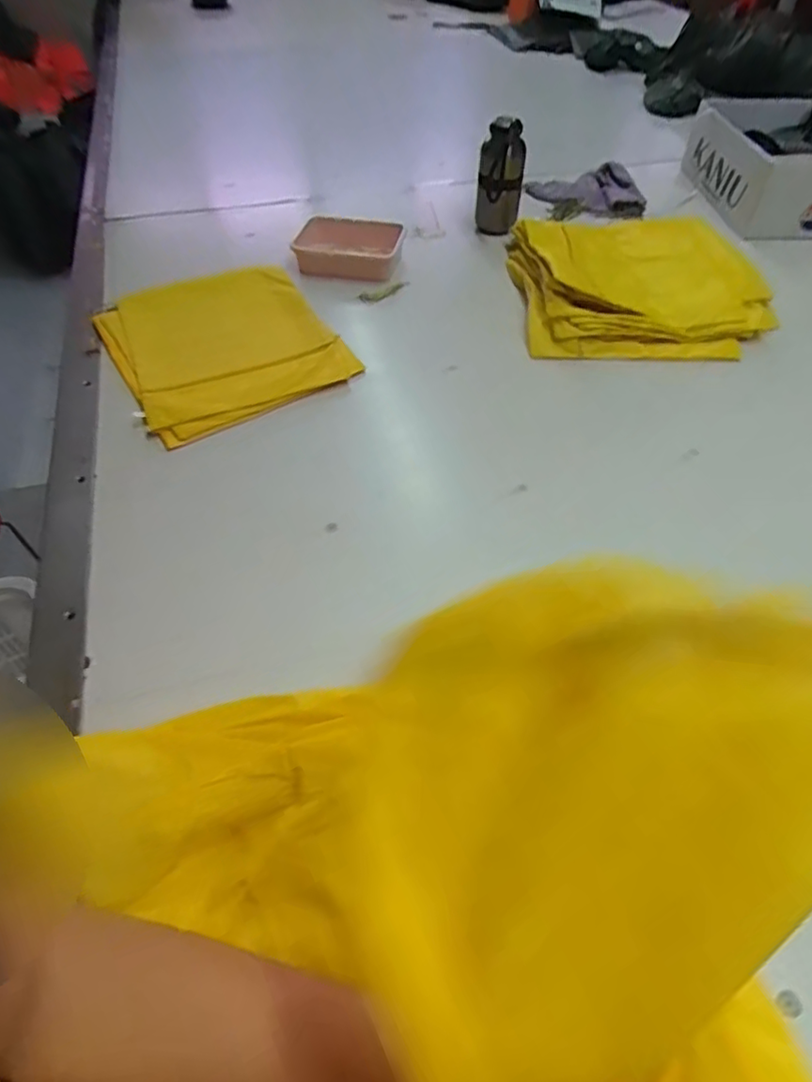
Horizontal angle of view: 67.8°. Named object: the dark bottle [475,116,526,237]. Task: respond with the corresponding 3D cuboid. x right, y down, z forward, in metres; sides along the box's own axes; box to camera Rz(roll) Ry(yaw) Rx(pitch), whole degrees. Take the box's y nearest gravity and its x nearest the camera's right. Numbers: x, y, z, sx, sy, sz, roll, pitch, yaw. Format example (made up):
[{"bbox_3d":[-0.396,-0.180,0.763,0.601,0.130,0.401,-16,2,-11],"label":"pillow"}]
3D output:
[{"bbox_3d":[0.163,-0.632,1.056,0.078,0.155,0.071,5,51,5],"label":"dark bottle"}]

